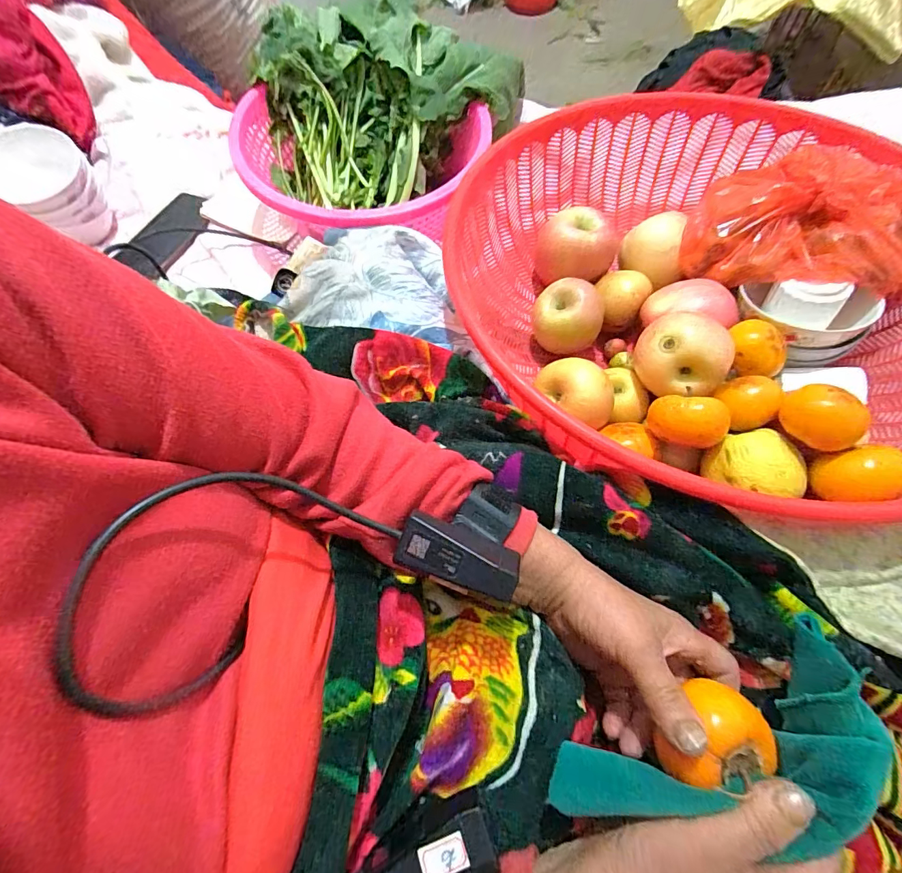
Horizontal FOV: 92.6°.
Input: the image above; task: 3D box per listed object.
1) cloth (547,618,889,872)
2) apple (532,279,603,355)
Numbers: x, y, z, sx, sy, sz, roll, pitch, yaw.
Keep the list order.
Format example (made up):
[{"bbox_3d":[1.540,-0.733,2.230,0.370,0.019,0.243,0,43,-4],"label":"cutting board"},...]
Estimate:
[{"bbox_3d":[0.132,0.161,0.223,0.162,0.028,0.090,-11,66,3],"label":"cloth"},{"bbox_3d":[0.137,-0.140,0.511,0.076,0.061,0.060,15,67,9],"label":"apple"}]

